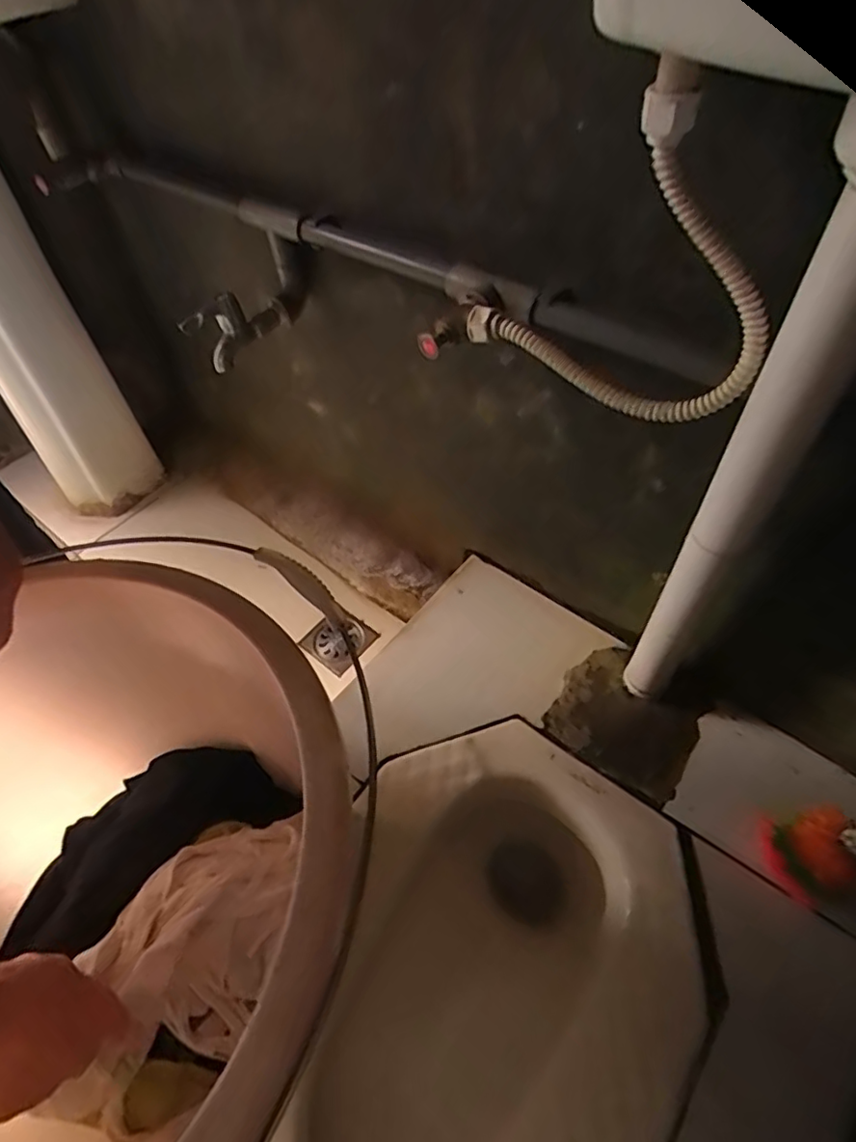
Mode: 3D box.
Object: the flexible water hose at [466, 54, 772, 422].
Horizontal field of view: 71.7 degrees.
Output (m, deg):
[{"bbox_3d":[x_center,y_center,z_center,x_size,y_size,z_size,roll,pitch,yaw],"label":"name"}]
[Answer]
[{"bbox_3d":[0.118,-0.194,0.375,0.205,0.190,0.030,25,59,19],"label":"flexible water hose"}]

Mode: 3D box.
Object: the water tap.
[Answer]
[{"bbox_3d":[-0.196,-0.291,0.644,0.151,0.093,0.048,-27,58,-16],"label":"water tap"}]

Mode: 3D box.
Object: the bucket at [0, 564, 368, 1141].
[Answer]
[{"bbox_3d":[-0.196,0.221,0.388,0.331,0.284,0.330,-1,54,2],"label":"bucket"}]

